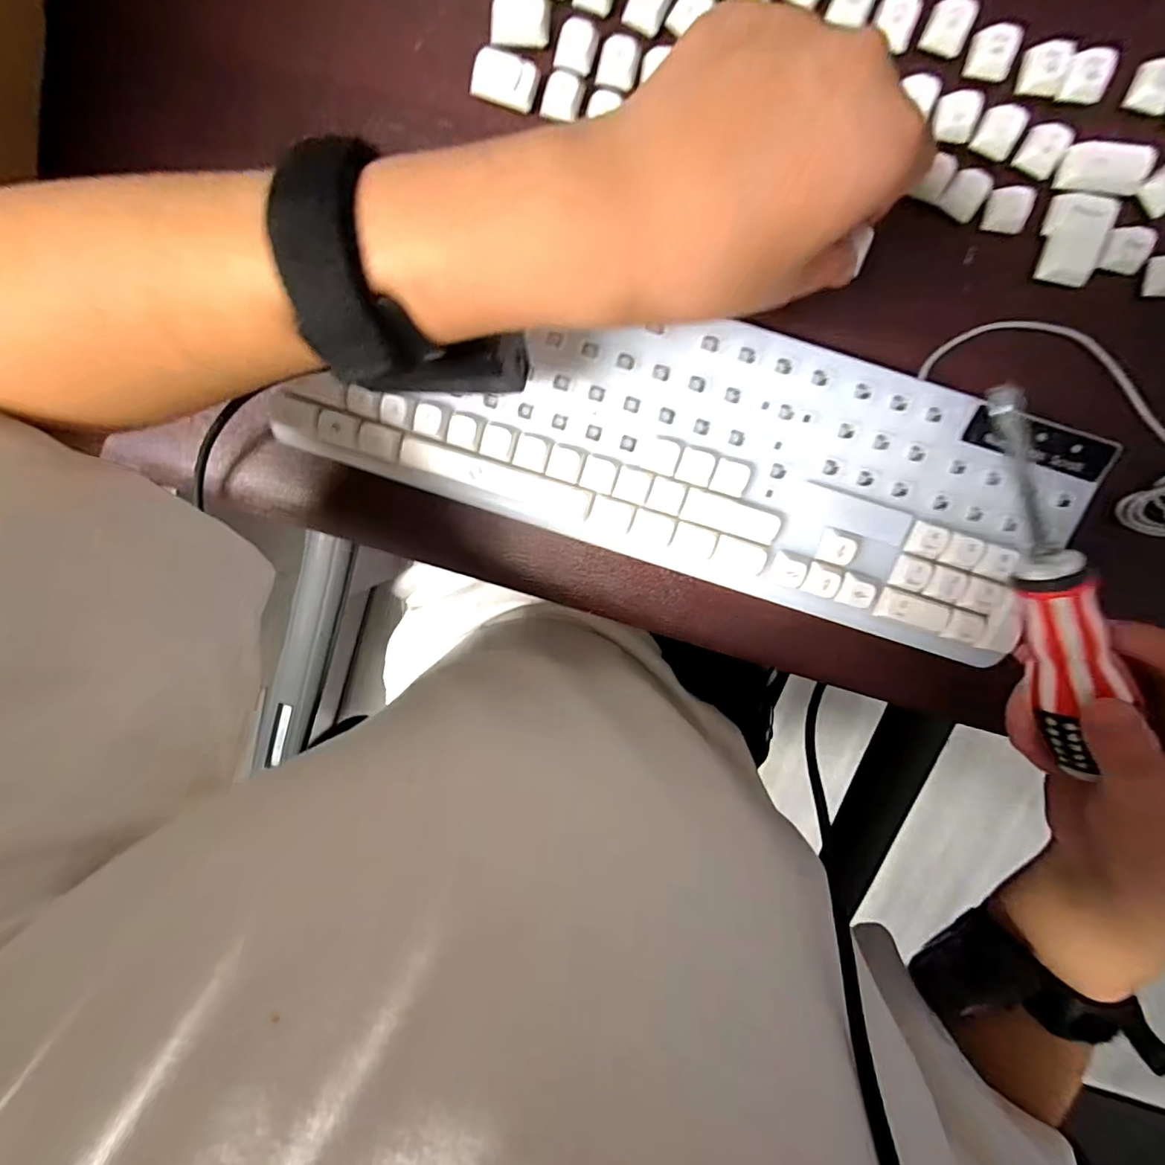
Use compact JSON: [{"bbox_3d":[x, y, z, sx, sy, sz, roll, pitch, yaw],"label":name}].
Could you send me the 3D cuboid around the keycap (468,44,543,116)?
[{"bbox_3d":[-0.038,-0.248,0.256,0.032,0.009,0.019,19,102,4],"label":"keycap"}]

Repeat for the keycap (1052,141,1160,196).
[{"bbox_3d":[0.241,-0.190,0.238,0.037,0.007,0.019,13,101,5],"label":"keycap"}]

